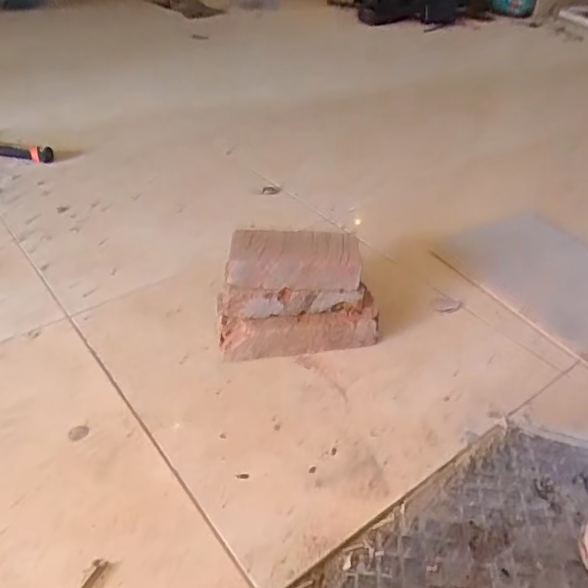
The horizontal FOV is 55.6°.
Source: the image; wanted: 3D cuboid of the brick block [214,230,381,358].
[{"bbox_3d":[0.006,-0.003,0.760,0.215,0.139,0.103,-5,39,-9],"label":"brick block"}]

